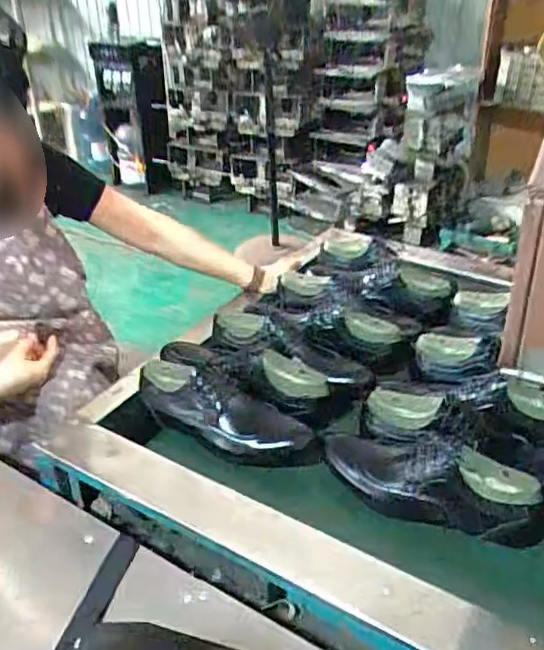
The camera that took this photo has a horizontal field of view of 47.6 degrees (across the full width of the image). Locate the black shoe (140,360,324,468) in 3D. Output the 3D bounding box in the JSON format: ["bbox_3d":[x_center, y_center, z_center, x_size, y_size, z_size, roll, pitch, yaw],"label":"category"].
[{"bbox_3d":[-0.068,0.124,0.917,0.293,0.075,0.104,19,38,29],"label":"black shoe"}]

